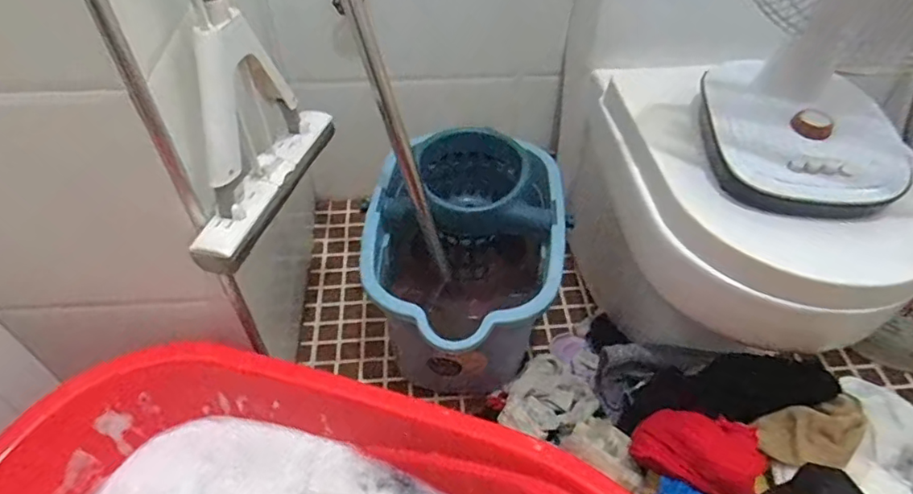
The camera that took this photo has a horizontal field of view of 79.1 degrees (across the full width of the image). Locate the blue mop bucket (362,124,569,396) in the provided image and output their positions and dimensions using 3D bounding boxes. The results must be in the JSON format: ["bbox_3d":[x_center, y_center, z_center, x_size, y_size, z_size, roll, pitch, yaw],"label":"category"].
[{"bbox_3d":[0.013,0.047,0.885,0.276,0.301,0.350,4,48,3],"label":"blue mop bucket"}]

